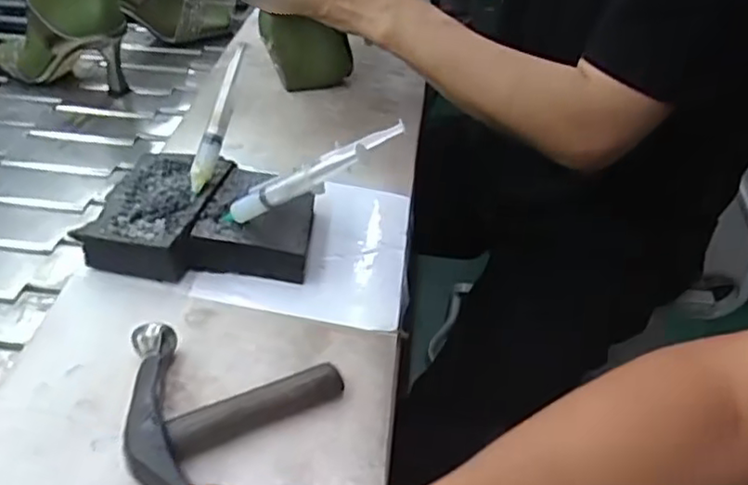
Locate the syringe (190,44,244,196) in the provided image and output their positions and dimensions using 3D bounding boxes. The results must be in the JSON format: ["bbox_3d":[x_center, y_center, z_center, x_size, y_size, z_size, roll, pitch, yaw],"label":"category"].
[{"bbox_3d":[-0.128,-0.104,0.536,0.018,0.022,0.131,12,79,11],"label":"syringe"}]

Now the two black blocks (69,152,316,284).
[{"bbox_3d":[-0.130,-0.019,0.525,0.169,0.041,0.125,9,40,4],"label":"two black blocks"}]

